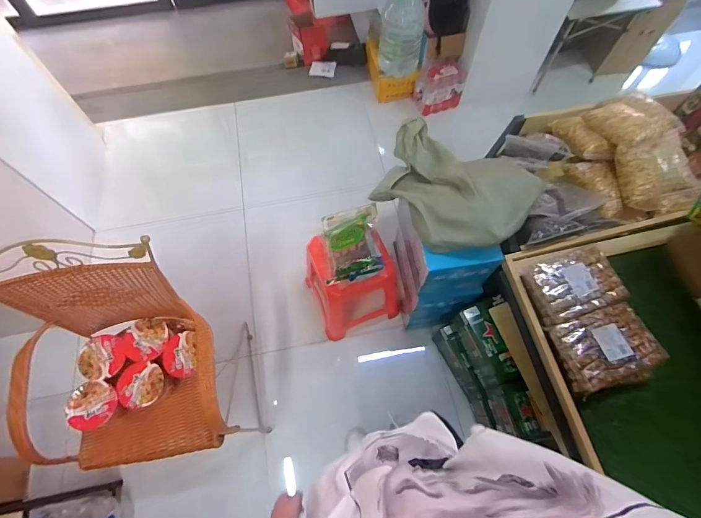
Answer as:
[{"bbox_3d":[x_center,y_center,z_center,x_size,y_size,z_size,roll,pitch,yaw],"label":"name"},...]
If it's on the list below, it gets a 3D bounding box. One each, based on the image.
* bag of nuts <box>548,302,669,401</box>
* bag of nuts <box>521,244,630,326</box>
[{"bbox_3d":[0.637,0.228,0.910,0.188,0.099,0.185,-14,65,-6],"label":"bag of nuts"},{"bbox_3d":[0.599,0.067,0.967,0.195,0.086,0.166,-14,65,-6],"label":"bag of nuts"}]

